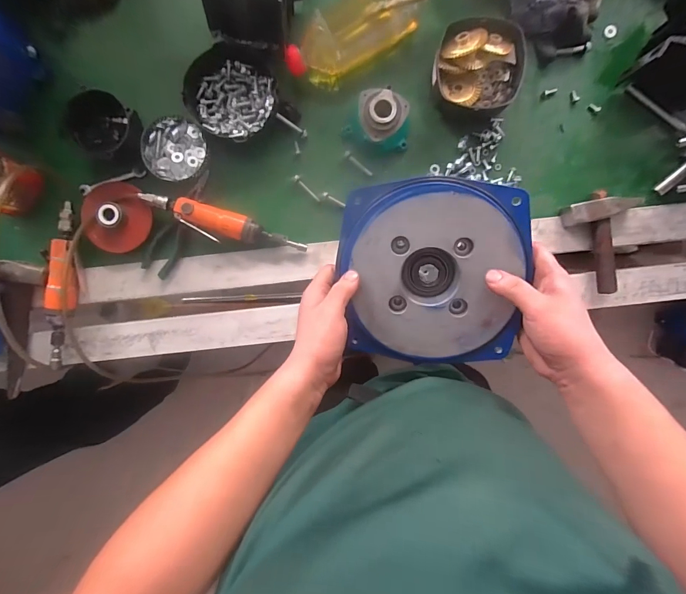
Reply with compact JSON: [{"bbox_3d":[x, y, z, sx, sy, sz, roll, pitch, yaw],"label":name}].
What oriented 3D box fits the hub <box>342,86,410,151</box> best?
[{"bbox_3d":[0.055,-0.284,0.576,0.106,0.059,0.085,1,94,0],"label":"hub"}]

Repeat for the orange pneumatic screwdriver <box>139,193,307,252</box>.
[{"bbox_3d":[-0.191,-0.116,0.576,0.261,0.034,0.050,16,93,-1],"label":"orange pneumatic screwdriver"}]

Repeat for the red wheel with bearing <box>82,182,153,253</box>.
[{"bbox_3d":[-0.368,-0.133,0.574,0.105,0.036,0.105,0,94,0],"label":"red wheel with bearing"}]

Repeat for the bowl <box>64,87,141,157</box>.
[{"bbox_3d":[-0.369,-0.262,0.551,0.083,0.059,0.087,0,94,0],"label":"bowl"}]

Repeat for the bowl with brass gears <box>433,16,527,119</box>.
[{"bbox_3d":[0.211,-0.358,0.559,0.131,0.049,0.139,0,94,0],"label":"bowl with brass gears"}]

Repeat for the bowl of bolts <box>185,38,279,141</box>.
[{"bbox_3d":[-0.169,-0.318,0.555,0.133,0.045,0.134,0,94,0],"label":"bowl of bolts"}]

